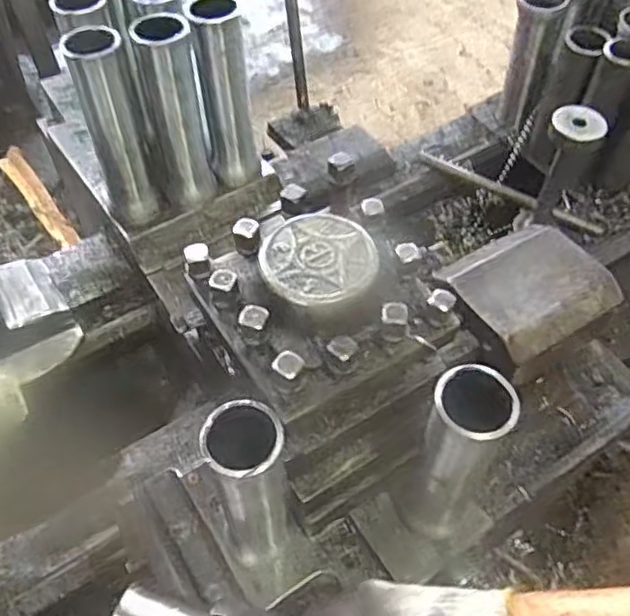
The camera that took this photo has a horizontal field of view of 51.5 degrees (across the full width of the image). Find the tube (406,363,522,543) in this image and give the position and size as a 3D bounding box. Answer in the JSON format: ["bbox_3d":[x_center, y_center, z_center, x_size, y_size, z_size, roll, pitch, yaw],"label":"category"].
[{"bbox_3d":[0.099,0.113,0.481,0.051,0.191,0.053,26,58,18],"label":"tube"}]

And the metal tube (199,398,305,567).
[{"bbox_3d":[-0.042,0.132,0.487,0.056,0.192,0.060,0,54,0],"label":"metal tube"}]

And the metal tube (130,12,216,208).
[{"bbox_3d":[-0.134,-0.190,0.639,0.044,0.199,0.042,-2,54,-2],"label":"metal tube"}]

